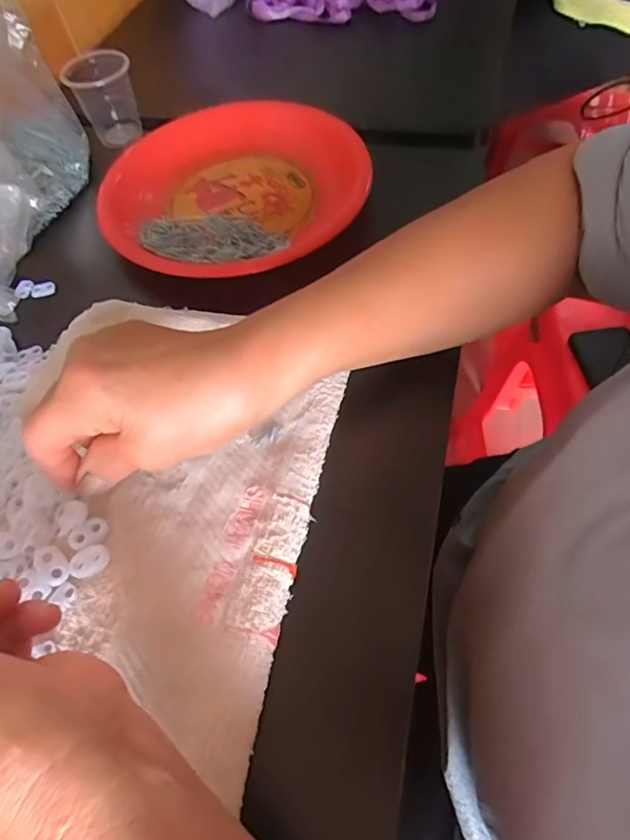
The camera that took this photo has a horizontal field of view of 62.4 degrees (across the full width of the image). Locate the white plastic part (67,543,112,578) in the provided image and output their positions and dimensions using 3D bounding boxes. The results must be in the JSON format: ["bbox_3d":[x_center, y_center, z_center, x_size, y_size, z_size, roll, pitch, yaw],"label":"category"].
[{"bbox_3d":[-0.125,0.078,0.289,0.022,0.004,0.015,-29,60,-12],"label":"white plastic part"}]

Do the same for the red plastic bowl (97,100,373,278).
[{"bbox_3d":[-0.064,-0.204,0.437,0.209,0.041,0.209,-2,58,3],"label":"red plastic bowl"}]

